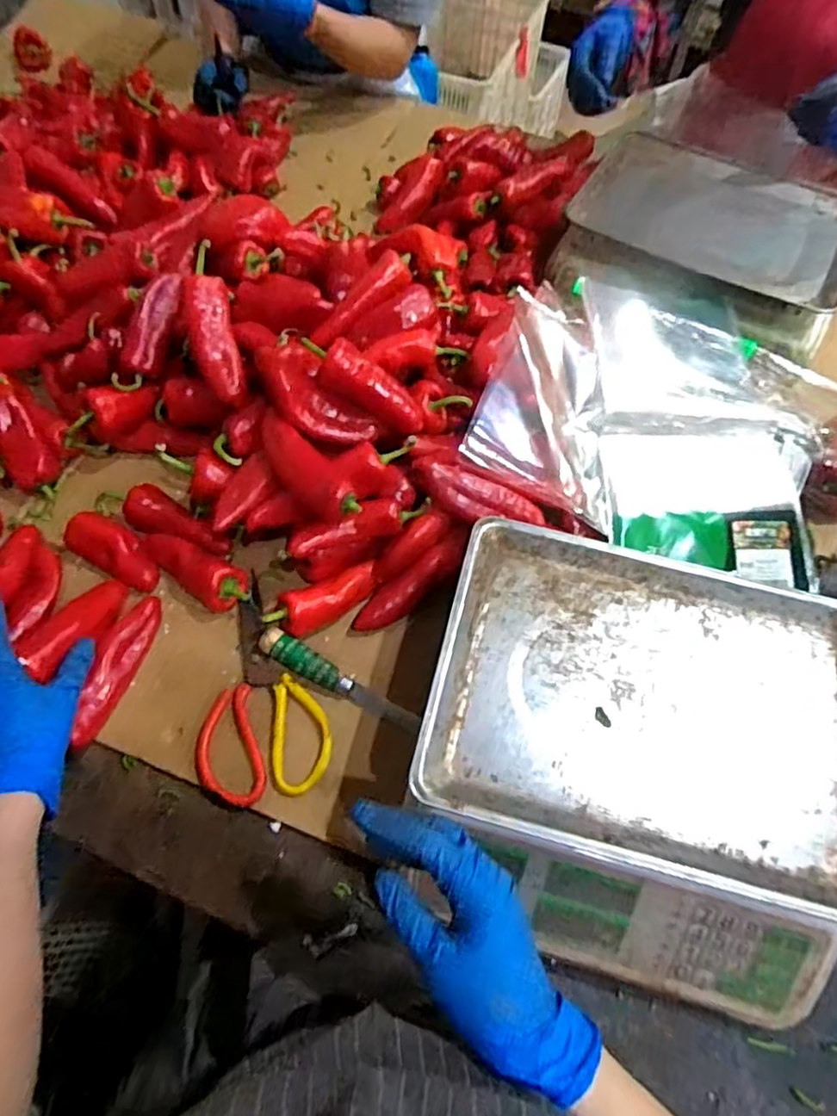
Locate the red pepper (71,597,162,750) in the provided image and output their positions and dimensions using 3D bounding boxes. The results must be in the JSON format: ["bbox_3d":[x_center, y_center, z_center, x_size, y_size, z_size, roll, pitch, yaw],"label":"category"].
[{"bbox_3d":[-0.280,0.100,0.590,0.031,0.041,0.143,10,62,3],"label":"red pepper"}]

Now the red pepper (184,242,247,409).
[{"bbox_3d":[-0.203,-0.226,0.620,0.045,0.032,0.150,-13,93,-9],"label":"red pepper"}]

